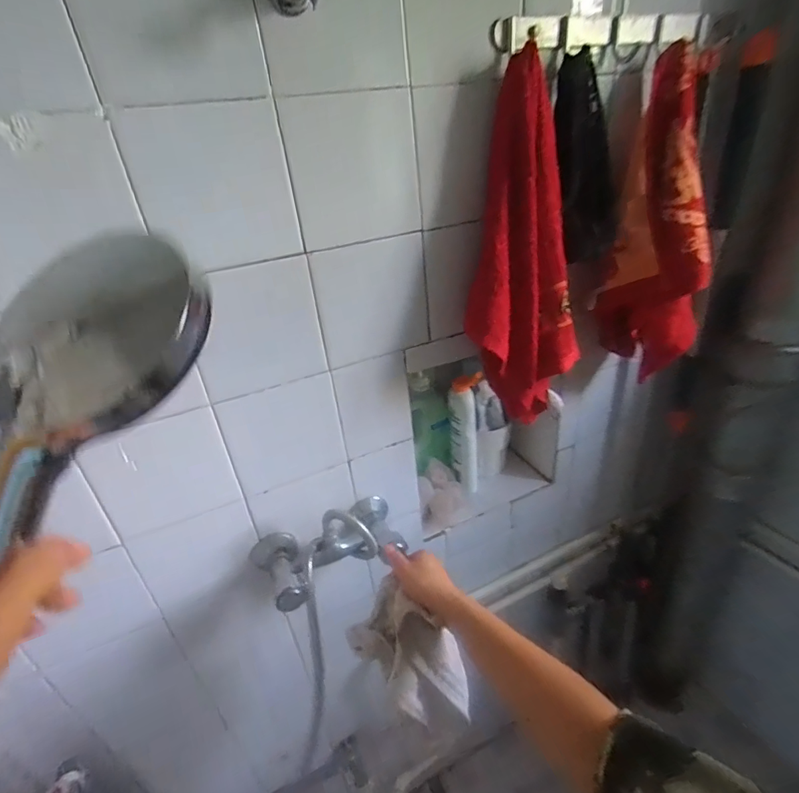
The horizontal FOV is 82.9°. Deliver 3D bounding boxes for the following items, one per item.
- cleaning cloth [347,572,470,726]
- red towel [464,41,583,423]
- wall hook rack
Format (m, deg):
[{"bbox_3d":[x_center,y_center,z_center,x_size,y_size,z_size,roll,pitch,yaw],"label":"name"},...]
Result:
[{"bbox_3d":[0.007,0.297,0.532,0.148,0.110,0.071,20,38,38],"label":"cleaning cloth"},{"bbox_3d":[0.156,-0.161,0.591,0.143,0.424,0.077,-11,30,-9],"label":"red towel"},{"bbox_3d":[0.289,-0.459,0.570,0.398,0.039,0.046,-16,31,-18],"label":"wall hook rack"}]

